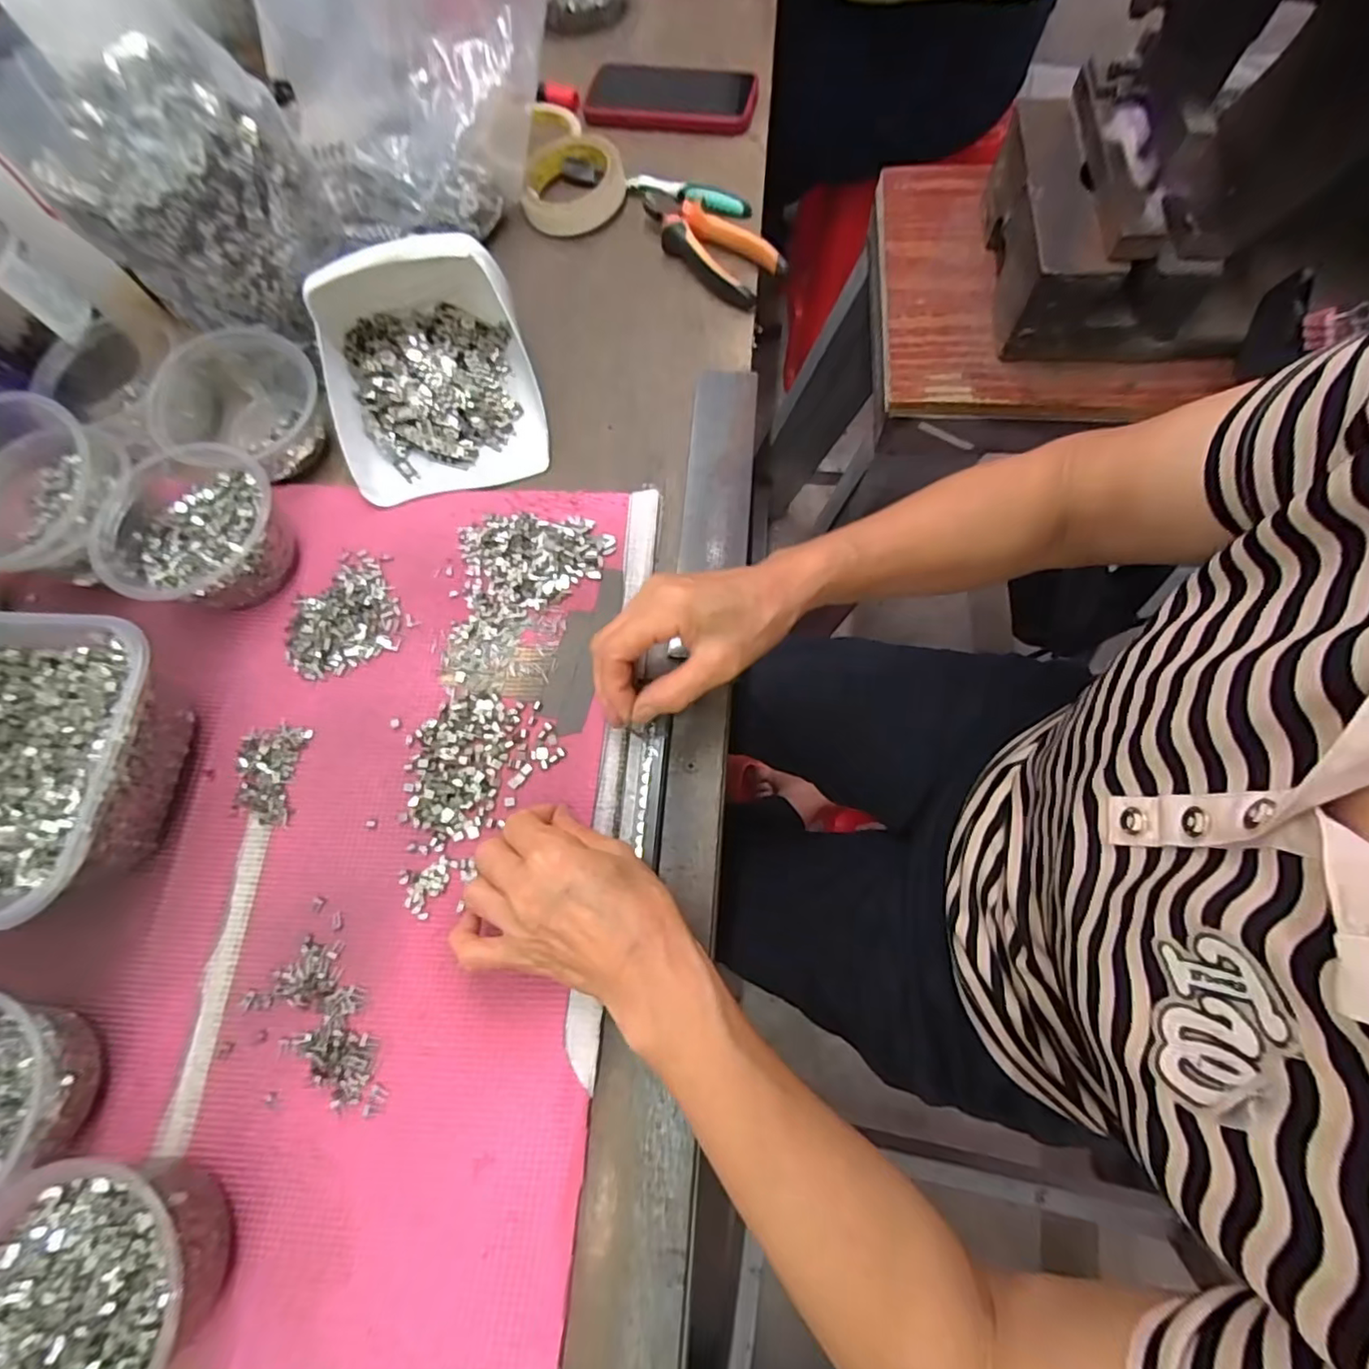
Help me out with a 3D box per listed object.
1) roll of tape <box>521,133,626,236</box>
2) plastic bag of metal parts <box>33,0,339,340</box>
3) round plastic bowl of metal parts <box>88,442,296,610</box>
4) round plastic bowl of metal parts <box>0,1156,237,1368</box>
[{"bbox_3d":[-0.106,-0.471,0.560,0.093,0.036,0.095,-16,71,-2],"label":"roll of tape"},{"bbox_3d":[-0.337,-0.340,0.425,0.125,0.125,0.131,19,73,10],"label":"plastic bag of metal parts"},{"bbox_3d":[-0.336,-0.105,0.419,0.108,0.053,0.112,-1,71,4],"label":"round plastic bowl of metal parts"},{"bbox_3d":[-0.282,0.287,0.287,0.103,0.057,0.110,-1,71,4],"label":"round plastic bowl of metal parts"}]

